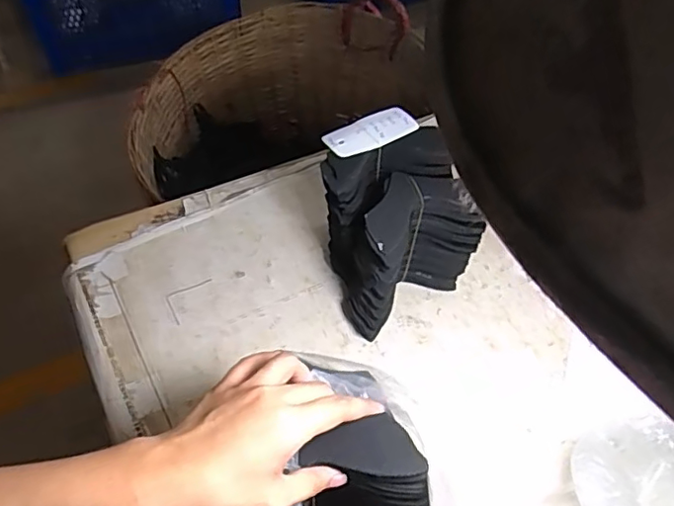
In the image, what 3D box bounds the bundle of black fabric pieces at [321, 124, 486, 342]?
[{"bbox_3d":[0.067,-0.016,0.649,0.136,0.171,0.135,-19,56,-17],"label":"bundle of black fabric pieces"}]

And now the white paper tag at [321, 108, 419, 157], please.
[{"bbox_3d":[0.038,-0.134,0.631,0.099,0.012,0.050,-22,58,-18],"label":"white paper tag"}]

